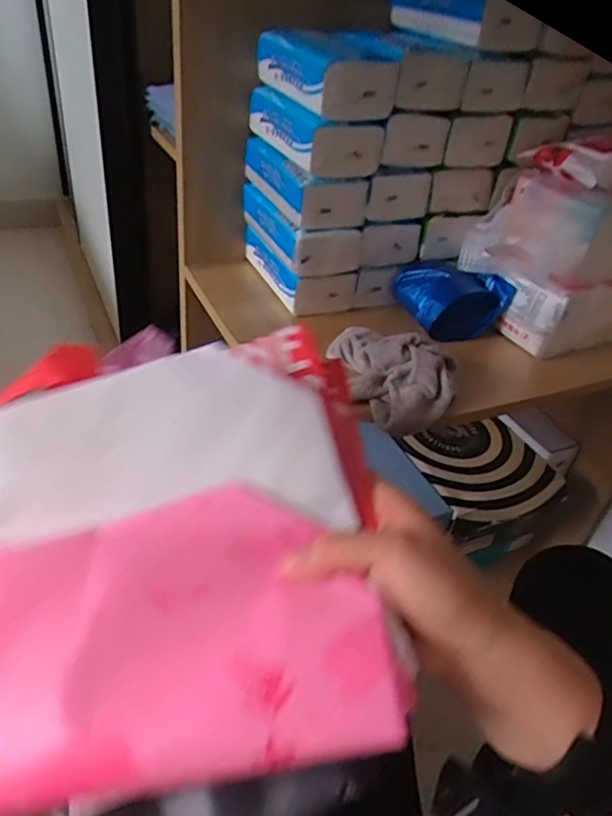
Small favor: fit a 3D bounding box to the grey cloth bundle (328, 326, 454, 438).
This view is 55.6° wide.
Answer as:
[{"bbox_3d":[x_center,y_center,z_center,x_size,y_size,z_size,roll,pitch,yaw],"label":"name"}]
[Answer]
[{"bbox_3d":[0.088,-0.045,0.623,0.114,0.060,0.165,-20,45,-32],"label":"grey cloth bundle"}]

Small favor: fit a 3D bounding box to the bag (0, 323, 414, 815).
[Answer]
[{"bbox_3d":[-0.079,0.067,0.314,0.232,0.049,0.234,-12,61,-2],"label":"bag"}]

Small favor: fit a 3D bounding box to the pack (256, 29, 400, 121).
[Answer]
[{"bbox_3d":[0.015,-0.382,0.656,0.091,0.062,0.177,-12,41,-25],"label":"pack"}]

